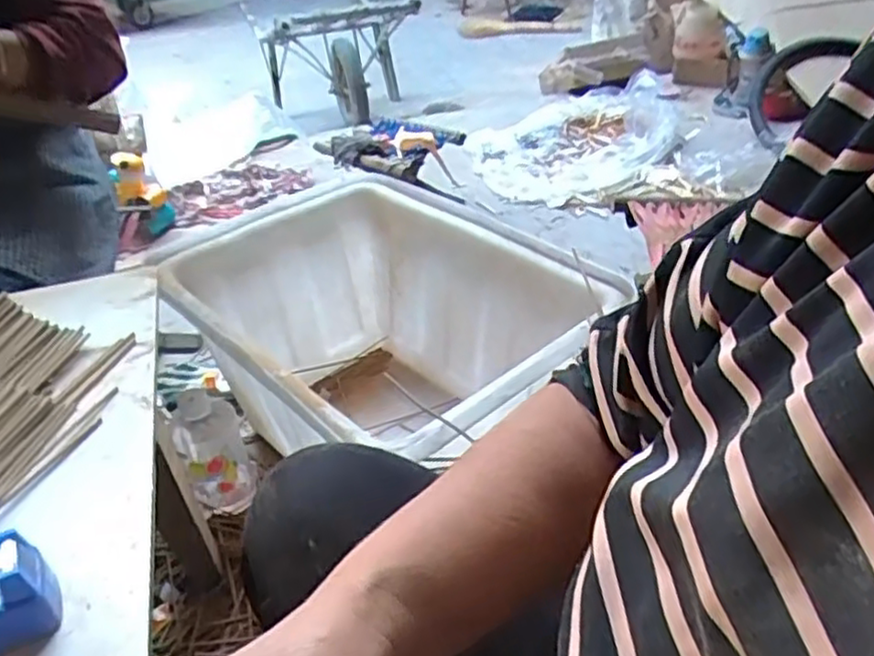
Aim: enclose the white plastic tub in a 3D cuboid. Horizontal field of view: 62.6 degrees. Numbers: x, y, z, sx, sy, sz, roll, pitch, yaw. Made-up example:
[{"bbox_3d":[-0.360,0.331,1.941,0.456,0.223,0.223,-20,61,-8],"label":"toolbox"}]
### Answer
[{"bbox_3d":[-0.077,0.054,1.020,0.417,0.316,0.552,-29,42,-30],"label":"white plastic tub"}]

